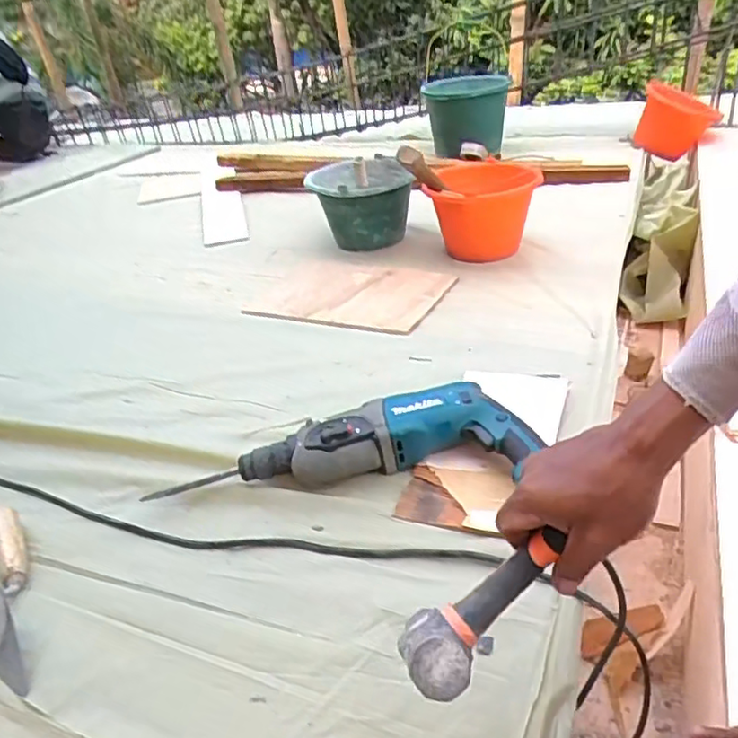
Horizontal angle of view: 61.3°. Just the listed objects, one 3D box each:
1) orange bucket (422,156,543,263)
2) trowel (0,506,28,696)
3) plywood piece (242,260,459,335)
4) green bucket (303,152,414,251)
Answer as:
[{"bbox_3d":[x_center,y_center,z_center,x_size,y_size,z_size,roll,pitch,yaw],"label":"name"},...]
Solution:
[{"bbox_3d":[0.246,-0.333,1.354,0.207,0.192,0.207,-5,31,3],"label":"orange bucket"},{"bbox_3d":[-0.417,0.248,0.707,0.044,0.048,0.266,-19,33,-18],"label":"trowel"},{"bbox_3d":[-0.040,-0.160,1.291,0.386,0.012,0.280,8,34,23],"label":"plywood piece"},{"bbox_3d":[-0.017,-0.406,1.499,0.234,0.193,0.238,-5,31,3],"label":"green bucket"}]

